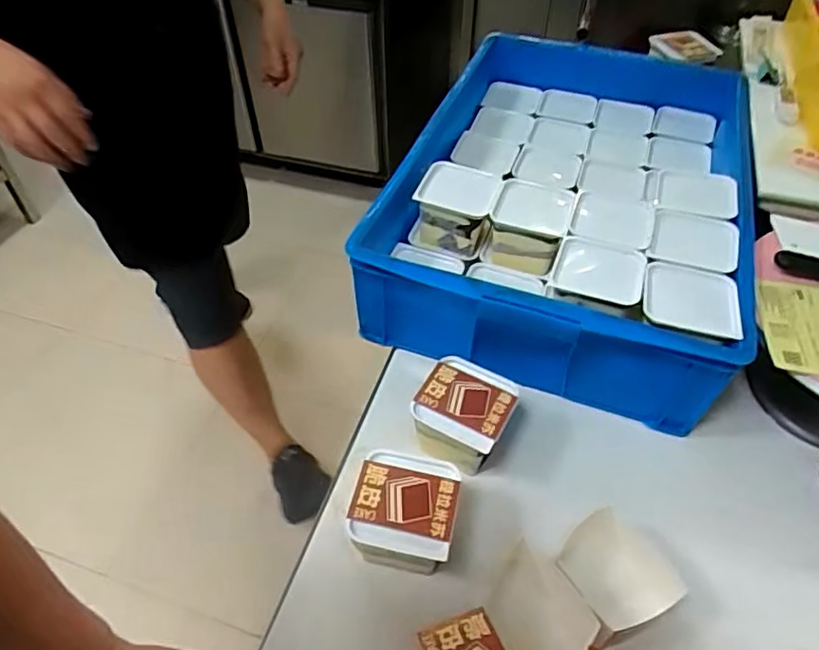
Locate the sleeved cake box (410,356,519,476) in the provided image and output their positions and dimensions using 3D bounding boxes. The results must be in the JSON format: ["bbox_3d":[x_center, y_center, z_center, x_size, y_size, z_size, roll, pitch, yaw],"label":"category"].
[{"bbox_3d":[0.057,0.103,0.643,0.094,0.083,0.108,22,52,20],"label":"sleeved cake box"}]

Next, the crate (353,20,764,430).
[{"bbox_3d":[0.242,-0.196,0.866,0.431,0.164,0.680,15,50,15],"label":"crate"}]

